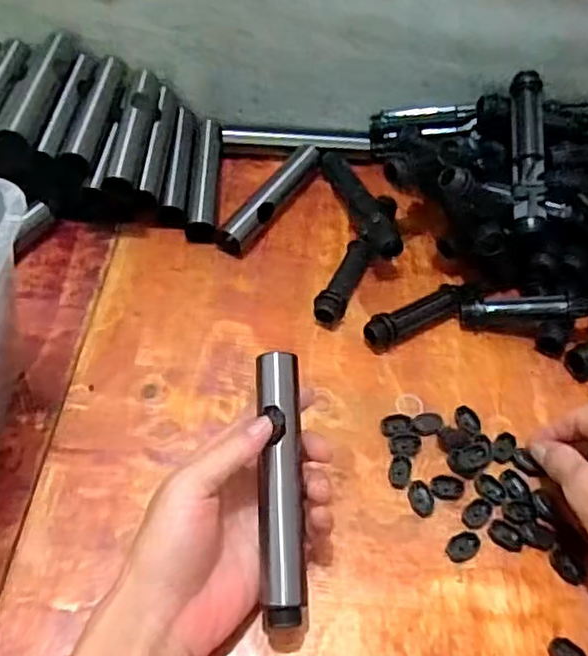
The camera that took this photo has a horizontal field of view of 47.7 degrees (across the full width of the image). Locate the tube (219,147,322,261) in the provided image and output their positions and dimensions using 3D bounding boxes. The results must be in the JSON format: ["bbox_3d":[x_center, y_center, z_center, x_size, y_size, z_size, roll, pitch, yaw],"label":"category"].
[{"bbox_3d":[-0.019,-0.119,0.578,0.024,0.019,0.141,27,54,13],"label":"tube"}]

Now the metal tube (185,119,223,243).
[{"bbox_3d":[-0.078,-0.137,0.589,0.025,0.018,0.143,2,52,-5],"label":"metal tube"}]

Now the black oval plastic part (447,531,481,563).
[{"bbox_3d":[0.105,0.135,0.411,0.022,0.004,0.016,-22,58,-22],"label":"black oval plastic part"}]

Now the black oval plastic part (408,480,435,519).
[{"bbox_3d":[0.083,0.110,0.428,0.016,0.004,0.024,3,52,-5],"label":"black oval plastic part"}]

